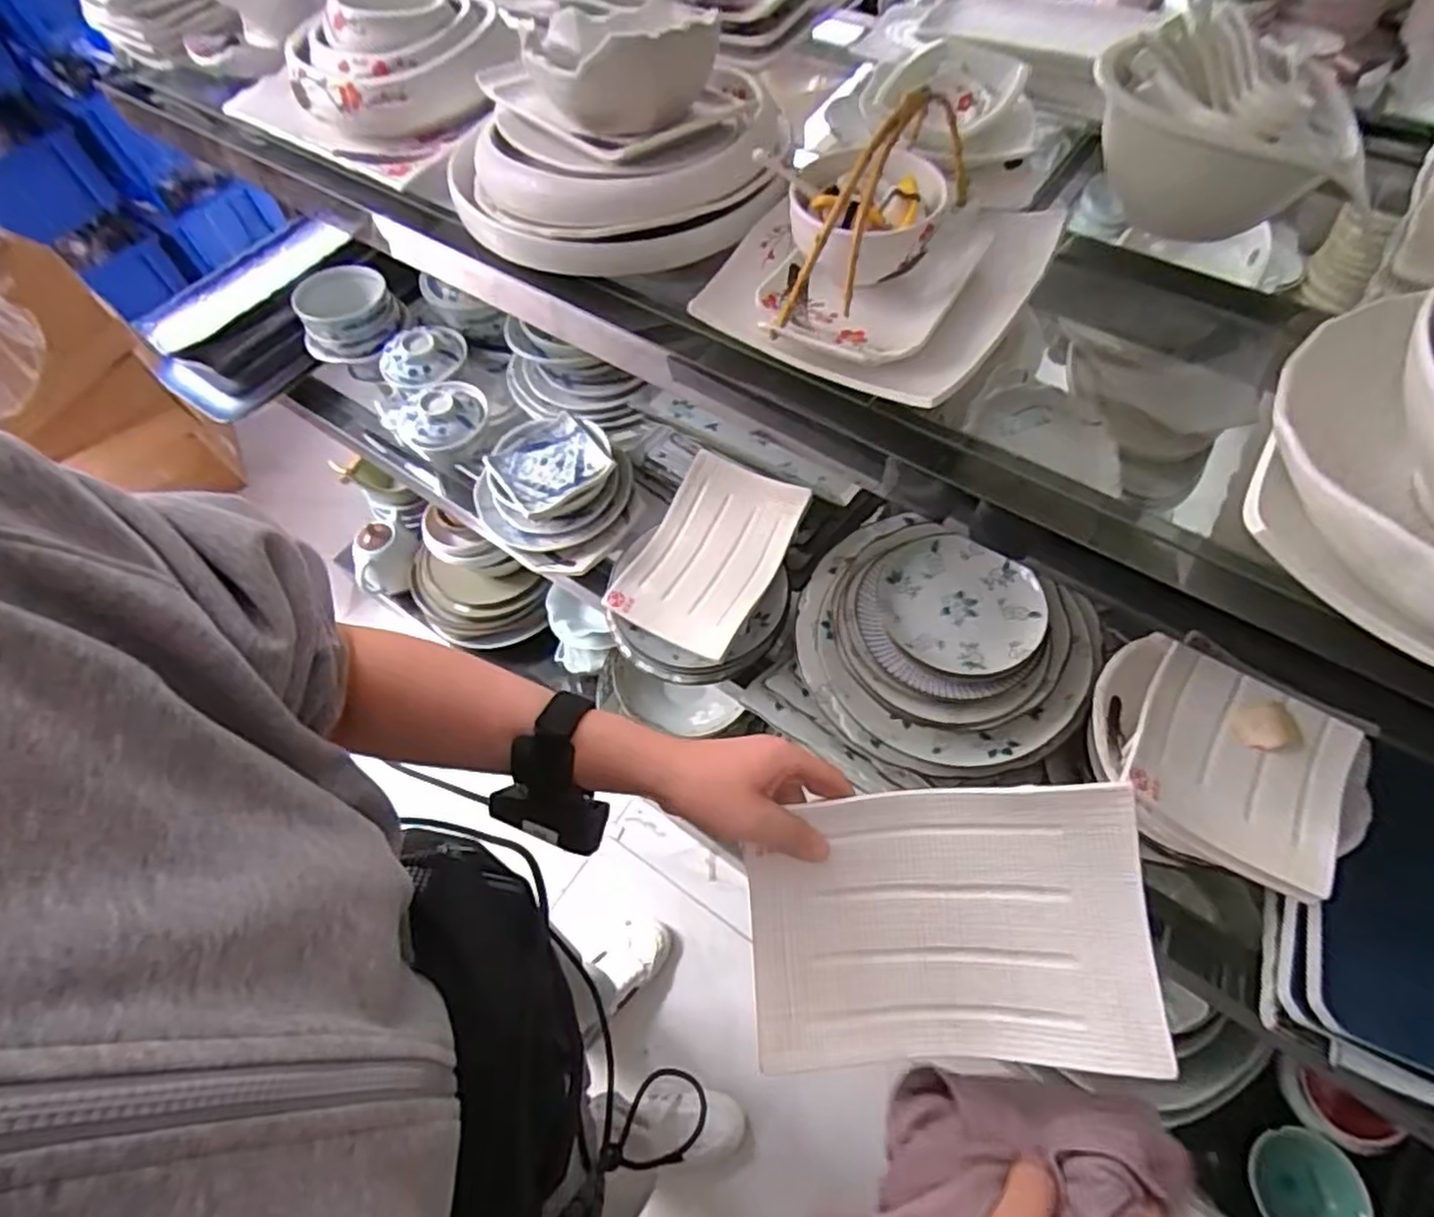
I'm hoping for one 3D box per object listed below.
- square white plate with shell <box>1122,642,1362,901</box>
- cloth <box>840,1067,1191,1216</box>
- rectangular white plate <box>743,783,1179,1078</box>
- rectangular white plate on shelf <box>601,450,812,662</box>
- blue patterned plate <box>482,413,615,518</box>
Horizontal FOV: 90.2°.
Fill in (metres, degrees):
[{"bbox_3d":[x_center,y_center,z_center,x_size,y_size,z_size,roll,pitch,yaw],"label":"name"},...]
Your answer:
[{"bbox_3d":[0.393,0.117,0.543,0.134,0.033,0.142,28,66,18],"label":"square white plate with shell"},{"bbox_3d":[0.142,0.296,0.371,0.187,0.079,0.093,-23,62,-9],"label":"cloth"},{"bbox_3d":[0.126,0.178,0.405,0.210,0.027,0.142,-6,80,11],"label":"rectangular white plate"},{"bbox_3d":[-0.008,-0.061,0.757,0.147,0.033,0.212,27,66,17],"label":"rectangular white plate on shelf"},{"bbox_3d":[-0.206,-0.174,0.875,0.125,0.021,0.115,-32,63,-14],"label":"blue patterned plate"}]

